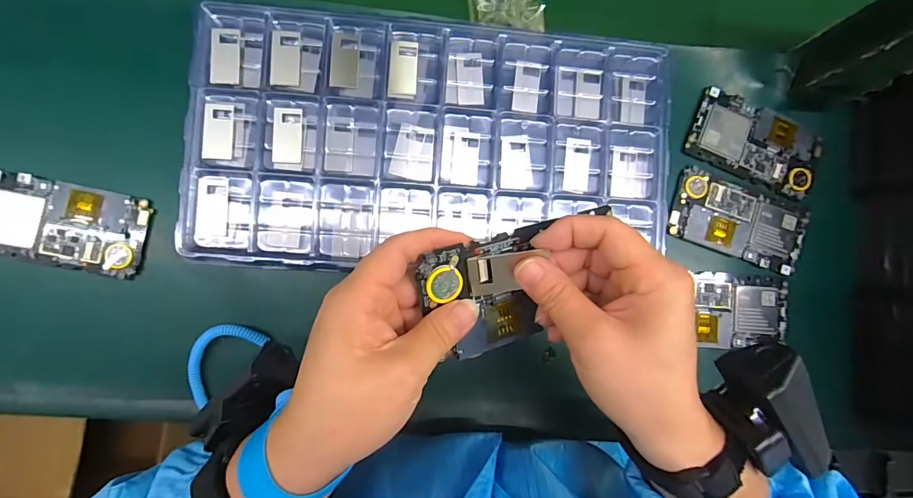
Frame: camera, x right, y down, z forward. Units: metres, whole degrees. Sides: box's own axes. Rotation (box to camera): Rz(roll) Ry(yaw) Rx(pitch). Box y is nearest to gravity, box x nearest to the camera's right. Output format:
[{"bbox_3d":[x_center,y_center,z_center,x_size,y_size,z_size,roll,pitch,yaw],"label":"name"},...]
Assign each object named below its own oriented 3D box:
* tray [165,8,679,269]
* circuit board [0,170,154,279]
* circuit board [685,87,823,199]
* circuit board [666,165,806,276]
[{"bbox_3d":[-0.015,-0.085,0.337,0.379,0.017,0.195,3,90,-6],"label":"tray"},{"bbox_3d":[-0.310,-0.019,0.324,0.123,0.009,0.064,13,89,-6],"label":"circuit board"},{"bbox_3d":[0.273,-0.097,0.378,0.120,0.012,0.065,21,88,-5],"label":"circuit board"},{"bbox_3d":[0.253,-0.025,0.371,0.121,0.006,0.064,20,86,-1],"label":"circuit board"}]

